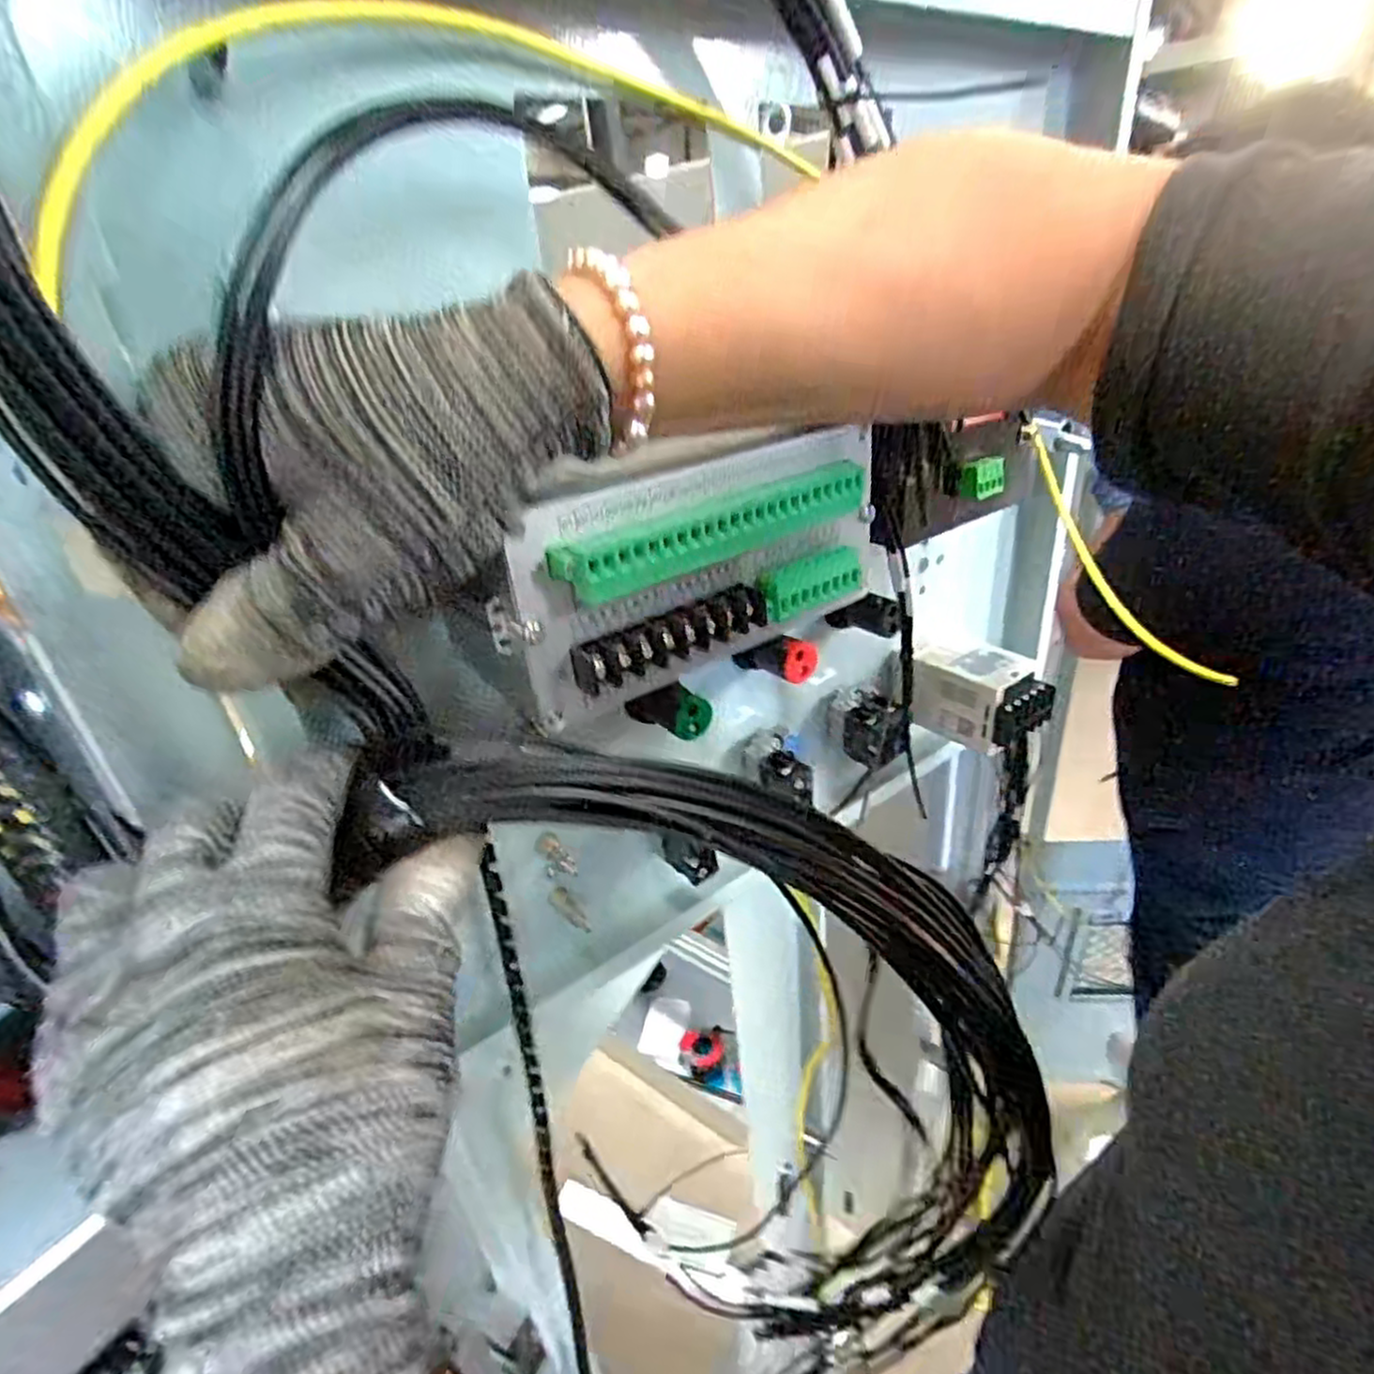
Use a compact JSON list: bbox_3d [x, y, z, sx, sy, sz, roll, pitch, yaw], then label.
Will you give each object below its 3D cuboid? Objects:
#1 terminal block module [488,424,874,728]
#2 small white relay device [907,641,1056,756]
[{"bbox_3d":[0.008,-0.047,0.240,0.139,0.066,0.028,-26,34,-31],"label":"terminal block module"},{"bbox_3d":[0.174,0.003,0.440,0.052,0.043,0.078,-28,35,-33],"label":"small white relay device"}]

